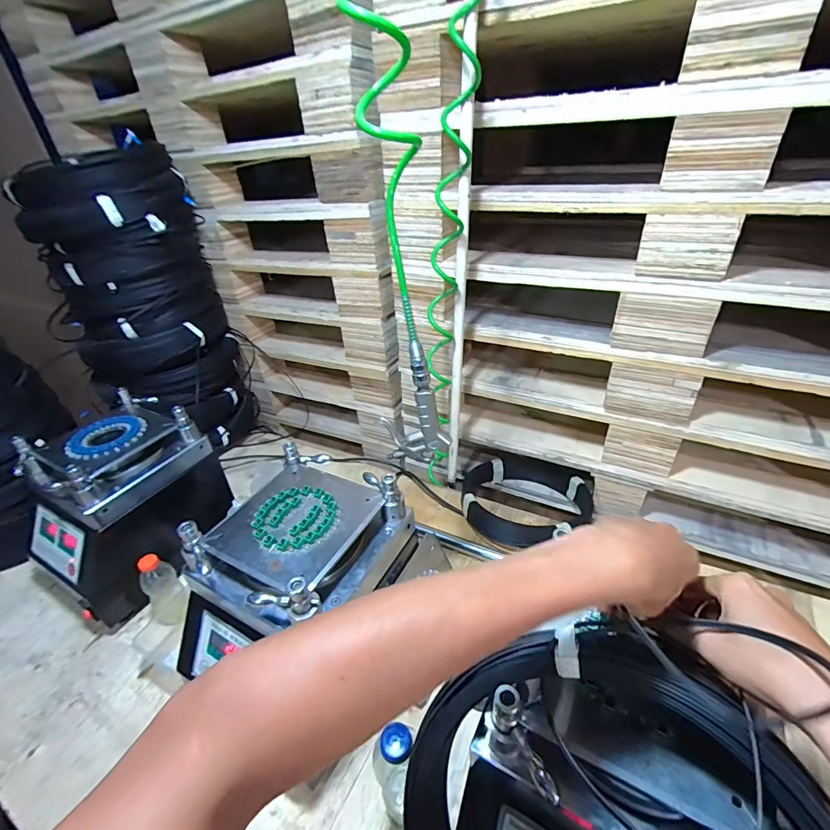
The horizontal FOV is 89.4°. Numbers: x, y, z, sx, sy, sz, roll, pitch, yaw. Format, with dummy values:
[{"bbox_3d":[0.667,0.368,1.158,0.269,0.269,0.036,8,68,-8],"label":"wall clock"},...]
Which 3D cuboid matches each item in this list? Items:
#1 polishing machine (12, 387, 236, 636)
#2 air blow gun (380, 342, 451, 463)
[{"bbox_3d":[-0.520,0.158,0.774,0.198,0.289,0.295,15,39,29],"label":"polishing machine"},{"bbox_3d":[-0.003,-0.010,0.564,0.090,0.172,0.023,1,34,10],"label":"air blow gun"}]

